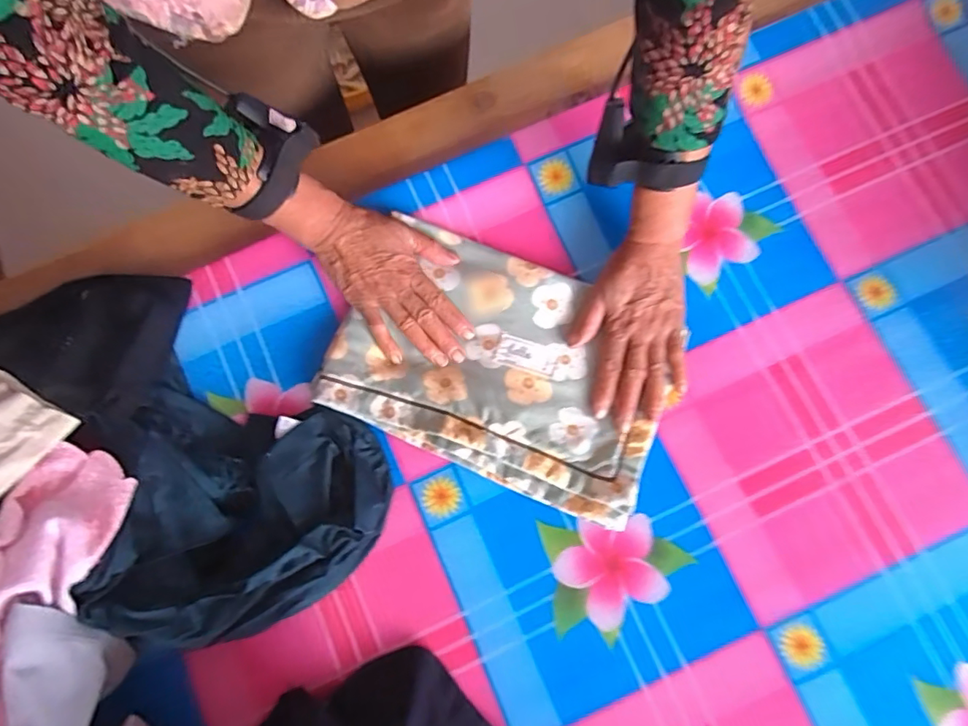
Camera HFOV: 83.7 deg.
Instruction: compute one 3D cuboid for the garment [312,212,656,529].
[{"bbox_3d":[0.016,-0.001,0.522,0.308,0.026,0.215,20,77,6],"label":"garment"}]

